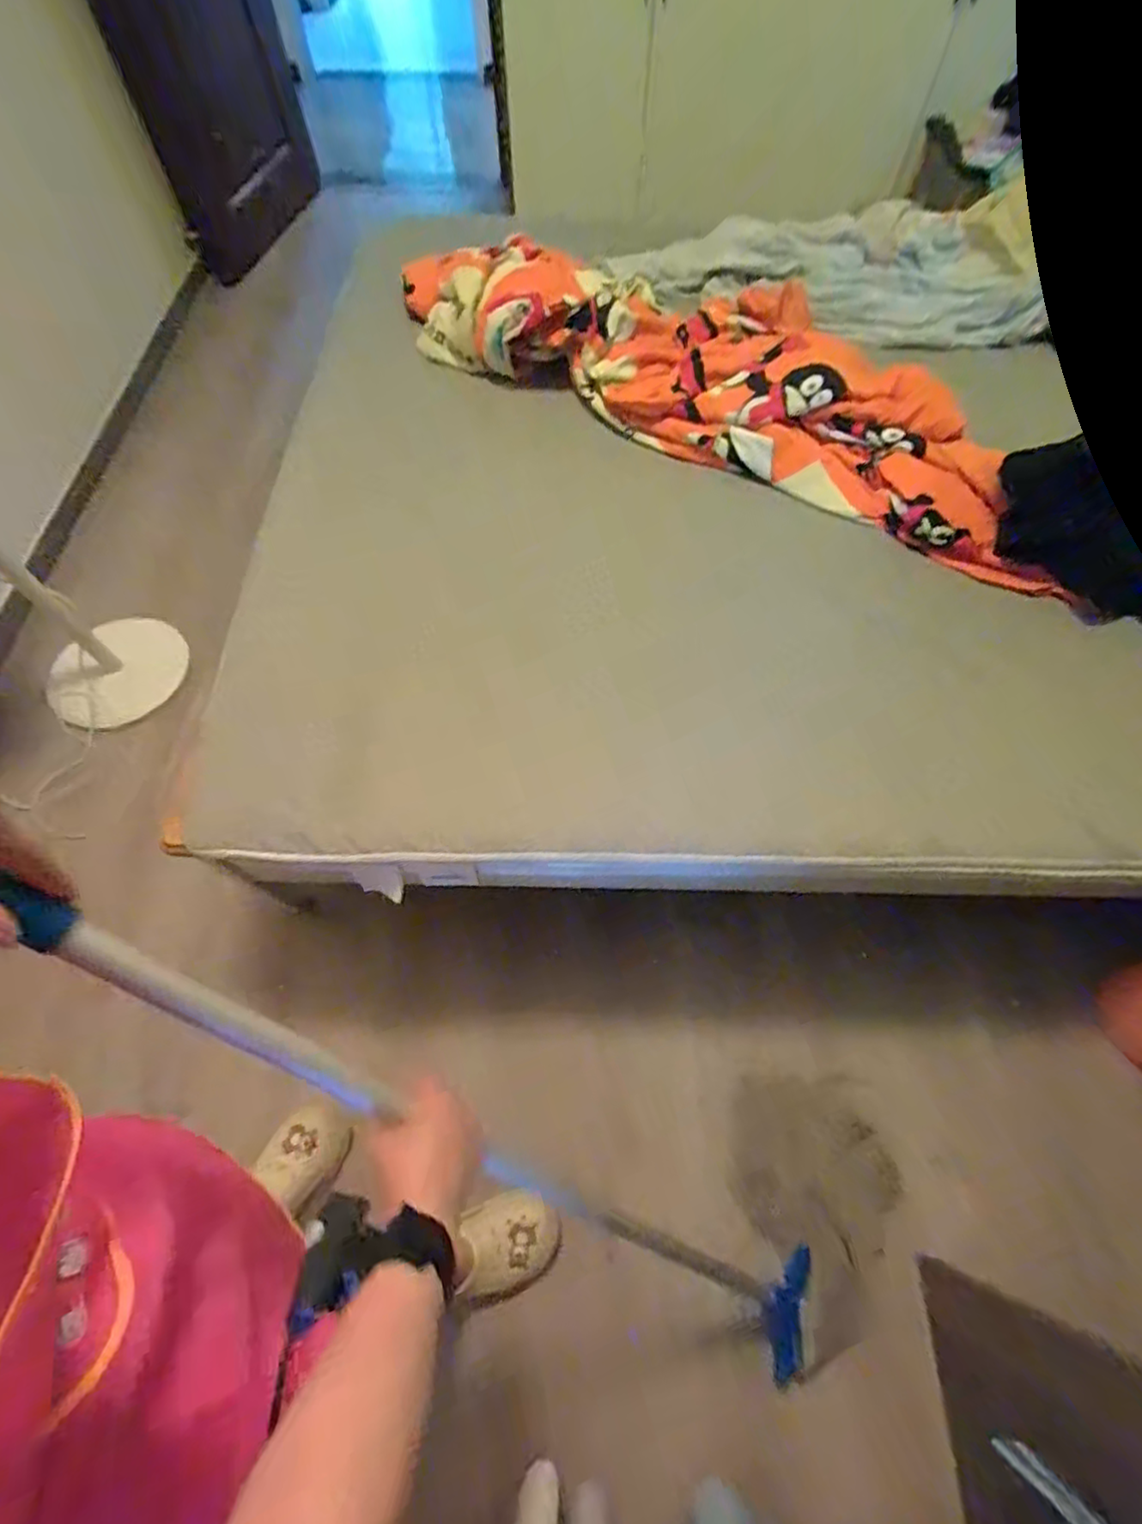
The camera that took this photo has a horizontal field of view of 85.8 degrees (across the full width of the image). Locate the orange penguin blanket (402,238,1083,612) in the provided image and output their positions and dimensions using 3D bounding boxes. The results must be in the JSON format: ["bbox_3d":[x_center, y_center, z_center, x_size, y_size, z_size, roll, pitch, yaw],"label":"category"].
[{"bbox_3d":[0.311,-0.783,1.195,1.372,0.175,0.503,27,64,13],"label":"orange penguin blanket"}]

